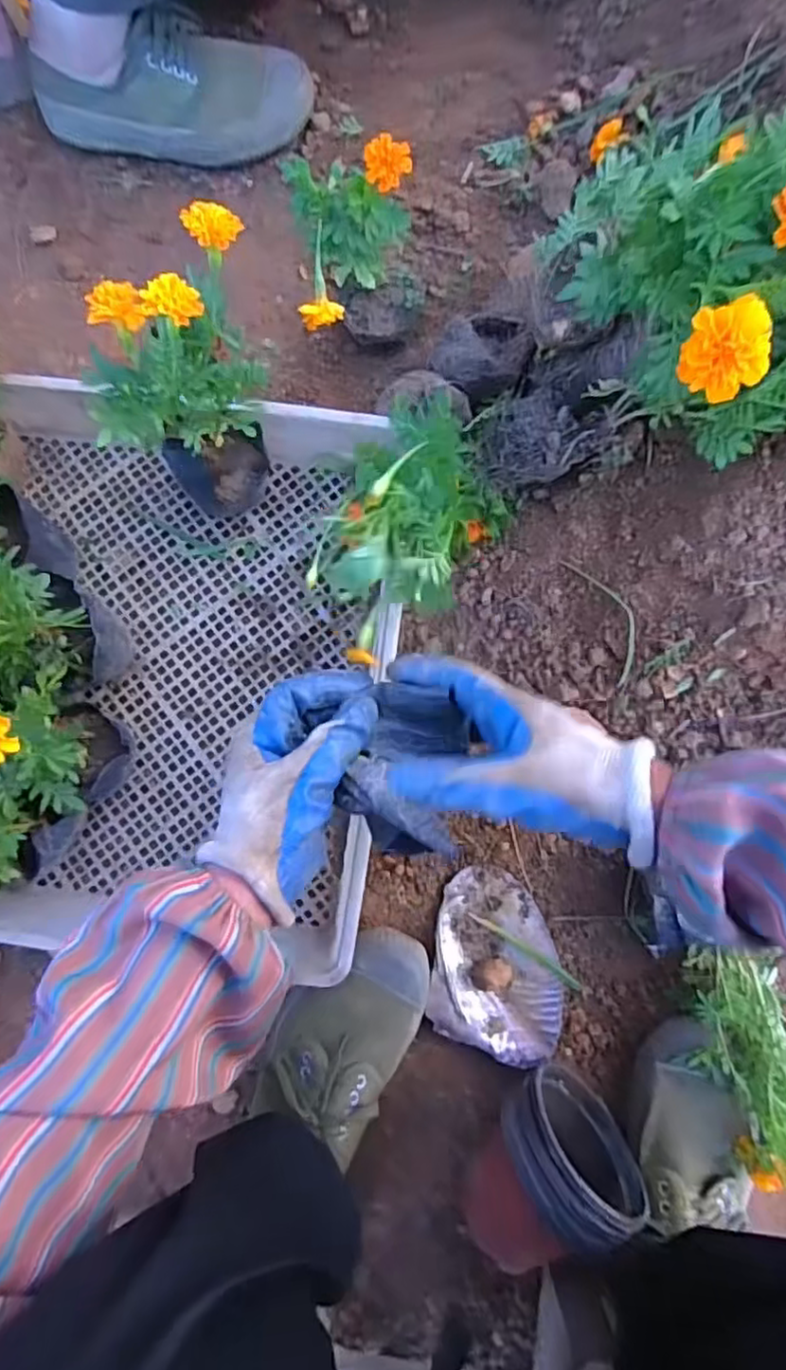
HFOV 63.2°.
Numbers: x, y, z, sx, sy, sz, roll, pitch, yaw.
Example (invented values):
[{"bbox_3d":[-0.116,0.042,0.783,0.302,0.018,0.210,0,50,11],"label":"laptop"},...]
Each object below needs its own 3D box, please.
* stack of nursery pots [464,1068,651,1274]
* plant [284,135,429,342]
[{"bbox_3d":[0.105,0.342,0.445,0.097,0.098,0.096,-46,54,10],"label":"stack of nursery pots"},{"bbox_3d":[-0.022,-0.297,0.455,0.075,0.195,0.096,7,86,2],"label":"plant"}]

